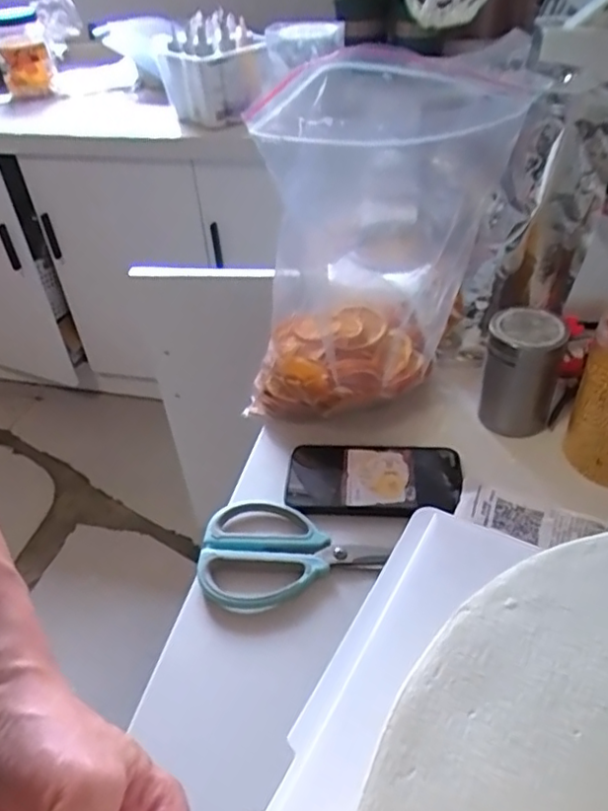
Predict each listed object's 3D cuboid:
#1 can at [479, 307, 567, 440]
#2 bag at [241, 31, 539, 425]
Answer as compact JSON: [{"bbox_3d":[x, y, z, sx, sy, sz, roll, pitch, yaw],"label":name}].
[{"bbox_3d":[0.194,-0.026,0.557,0.063,0.110,0.058,8,43,14],"label":"can"},{"bbox_3d":[0.079,-0.158,0.553,0.176,0.277,0.246,12,44,18],"label":"bag"}]

